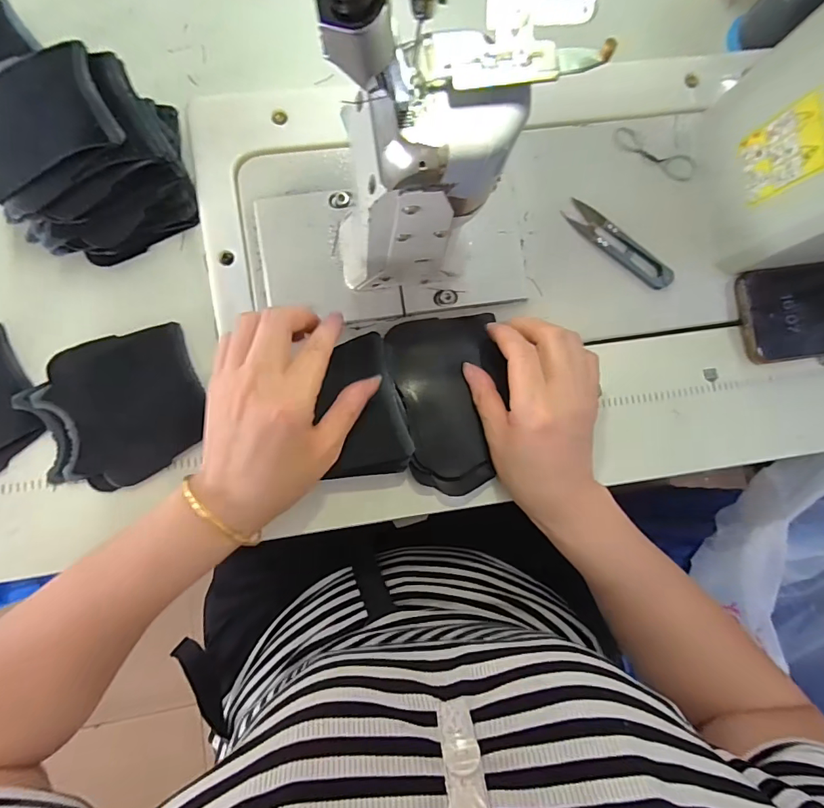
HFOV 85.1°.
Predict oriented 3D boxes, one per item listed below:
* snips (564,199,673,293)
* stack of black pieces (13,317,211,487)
[{"bbox_3d":[0.167,-0.128,0.363,0.101,0.008,0.022,35,81,2],"label":"snips"},{"bbox_3d":[-0.217,0.003,0.330,0.116,0.007,0.107,-21,84,-6],"label":"stack of black pieces"}]

